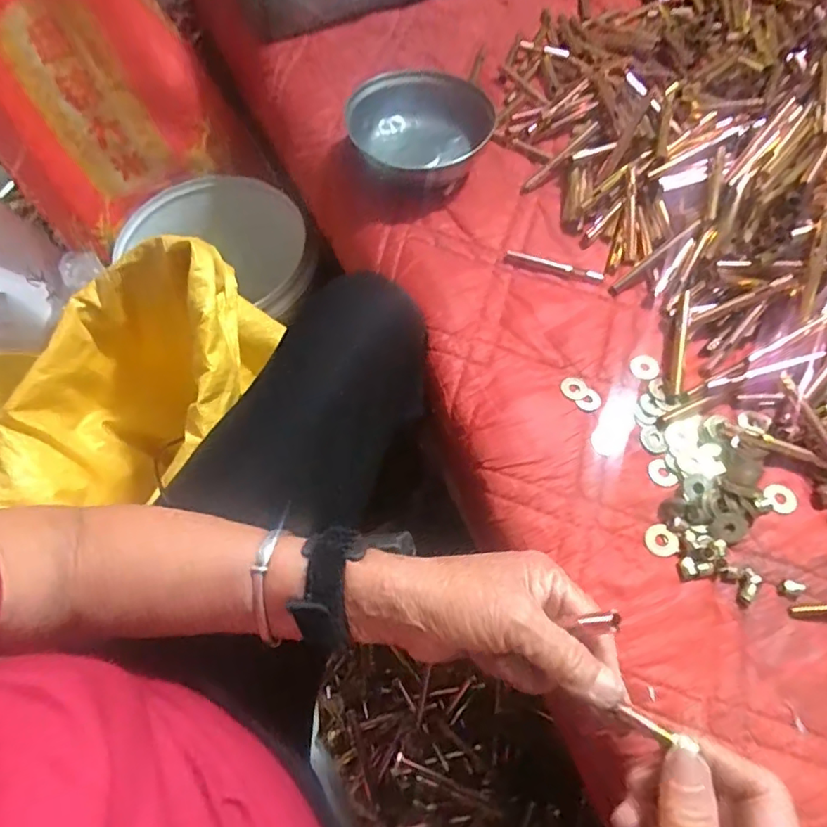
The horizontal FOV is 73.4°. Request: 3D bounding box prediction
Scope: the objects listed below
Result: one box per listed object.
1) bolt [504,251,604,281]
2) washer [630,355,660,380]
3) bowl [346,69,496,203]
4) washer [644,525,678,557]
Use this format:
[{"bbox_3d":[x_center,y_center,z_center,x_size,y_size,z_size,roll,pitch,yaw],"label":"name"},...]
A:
[{"bbox_3d":[0.126,-0.134,0.498,0.087,0.007,0.013,14,65,10],"label":"bolt"},{"bbox_3d":[0.188,-0.038,0.450,0.023,0.004,0.022,-1,63,1],"label":"washer"},{"bbox_3d":[0.001,-0.271,0.545,0.125,0.052,0.142,-19,64,-8],"label":"bowl"},{"bbox_3d":[0.173,0.088,0.385,0.021,0.004,0.022,-1,63,1],"label":"washer"}]

